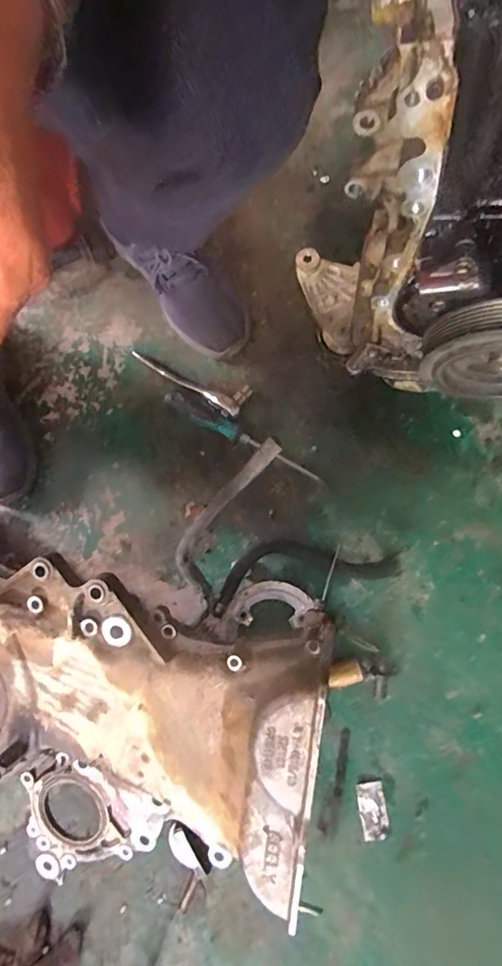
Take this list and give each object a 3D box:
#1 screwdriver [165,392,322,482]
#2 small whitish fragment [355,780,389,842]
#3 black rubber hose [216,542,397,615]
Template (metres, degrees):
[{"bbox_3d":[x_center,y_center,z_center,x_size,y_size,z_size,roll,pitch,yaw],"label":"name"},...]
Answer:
[{"bbox_3d":[-0.014,-0.054,0.602,0.215,0.034,0.030,35,84,7],"label":"screwdriver"},{"bbox_3d":[0.138,0.371,0.533,0.030,0.007,0.055,-5,71,-3],"label":"small whitish fragment"},{"bbox_3d":[0.062,0.100,0.577,0.223,0.023,0.069,-12,80,-1],"label":"black rubber hose"}]

